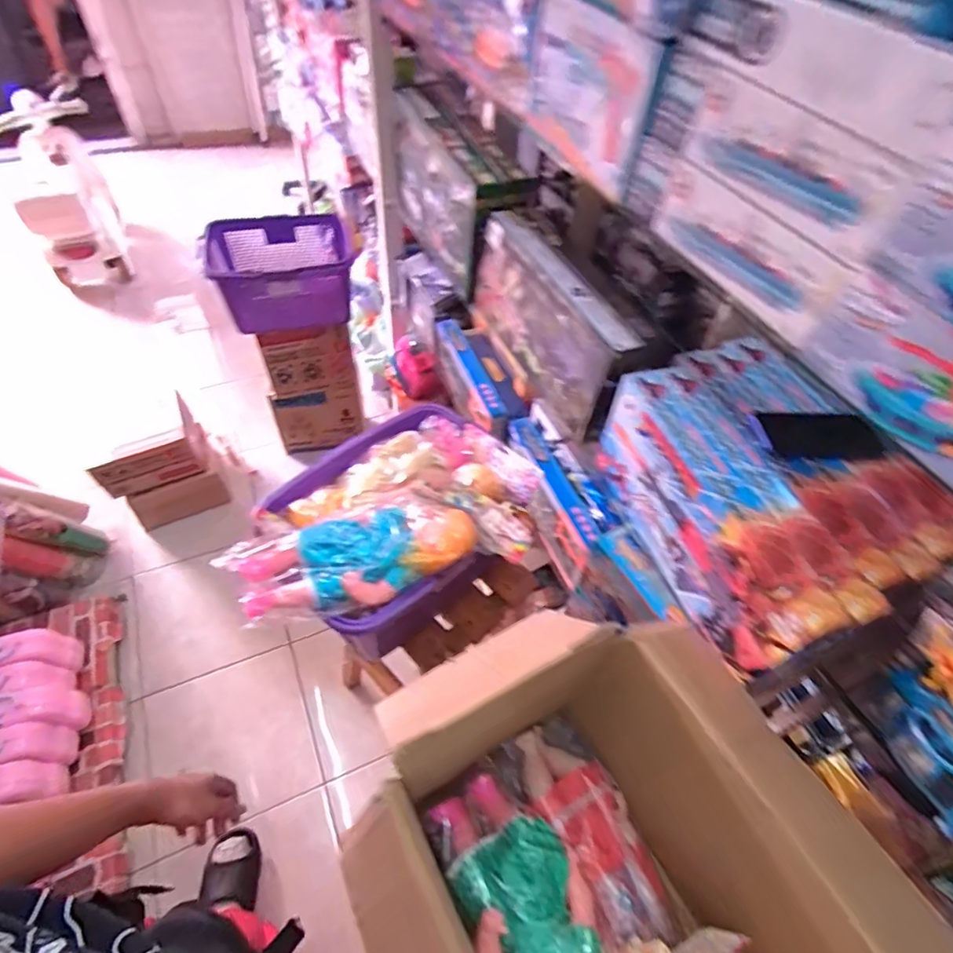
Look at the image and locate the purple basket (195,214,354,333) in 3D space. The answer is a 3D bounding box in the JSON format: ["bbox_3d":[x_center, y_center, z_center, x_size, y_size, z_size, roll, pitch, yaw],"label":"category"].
[{"bbox_3d":[-0.550,-0.575,1.578,0.387,0.249,0.269,-7,54,-10],"label":"purple basket"}]

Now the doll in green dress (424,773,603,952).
[{"bbox_3d":[0.074,0.516,0.613,0.140,0.072,0.283,-22,58,-20],"label":"doll in green dress"}]

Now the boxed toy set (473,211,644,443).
[{"bbox_3d":[0.122,-0.287,1.001,0.080,0.197,0.436,-20,57,-19],"label":"boxed toy set"}]

